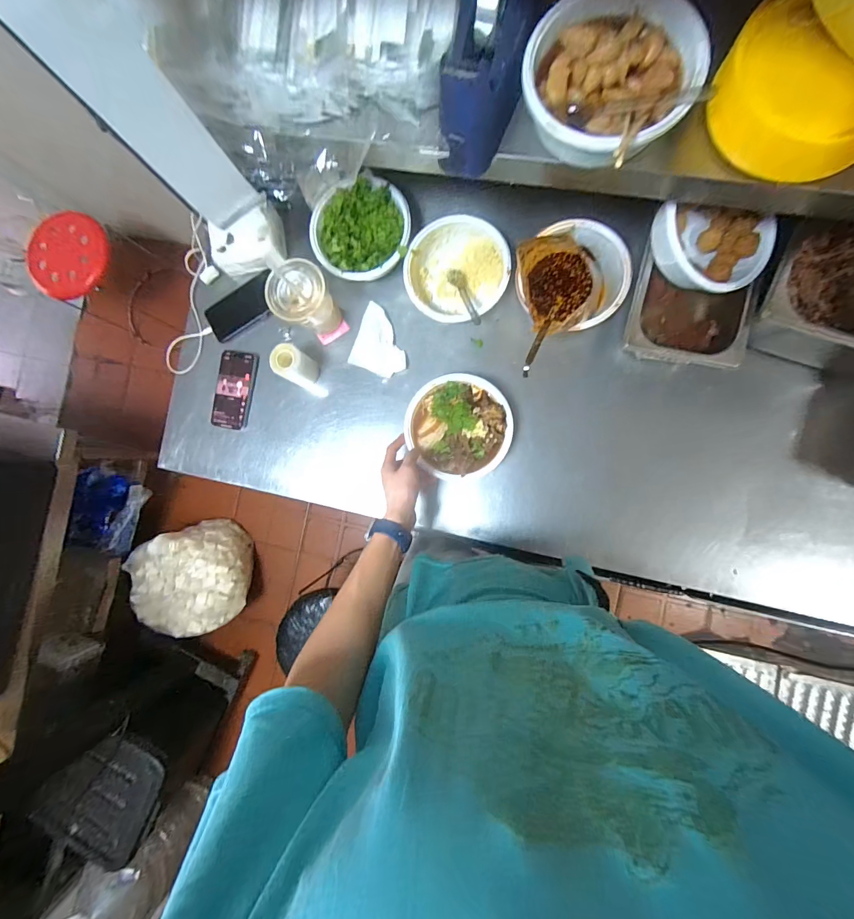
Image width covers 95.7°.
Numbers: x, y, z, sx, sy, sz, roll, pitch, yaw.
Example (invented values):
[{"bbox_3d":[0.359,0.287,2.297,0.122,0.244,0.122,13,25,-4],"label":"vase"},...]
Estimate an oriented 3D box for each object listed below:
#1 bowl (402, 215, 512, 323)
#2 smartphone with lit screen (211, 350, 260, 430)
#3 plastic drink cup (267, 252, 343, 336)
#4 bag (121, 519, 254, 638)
[{"bbox_3d":[0.048,-0.316,0.659,0.164,0.070,0.161,0,88,7],"label":"bowl"},{"bbox_3d":[-0.363,-0.131,0.728,0.077,0.011,0.143,11,90,8],"label":"smartphone with lit screen"},{"bbox_3d":[-0.200,-0.264,0.642,0.091,0.141,0.091,0,88,7],"label":"plastic drink cup"},{"bbox_3d":[-0.855,0.436,1.434,0.343,0.243,0.381,-14,87,7],"label":"bag"}]

